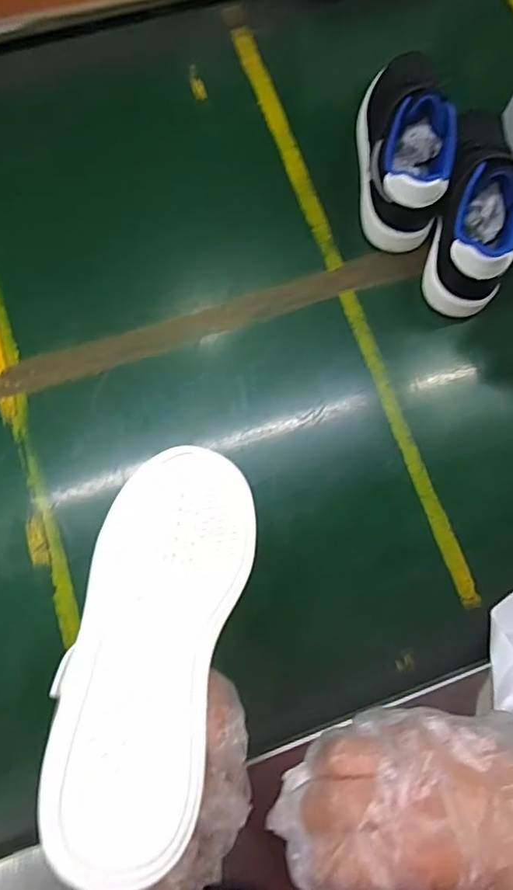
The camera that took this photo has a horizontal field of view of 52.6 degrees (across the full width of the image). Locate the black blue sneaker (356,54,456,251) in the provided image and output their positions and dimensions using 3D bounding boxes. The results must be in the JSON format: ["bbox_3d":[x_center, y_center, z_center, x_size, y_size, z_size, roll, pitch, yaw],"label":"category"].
[{"bbox_3d":[0.151,-0.312,0.526,0.073,0.093,0.196,0,77,-1],"label":"black blue sneaker"}]

